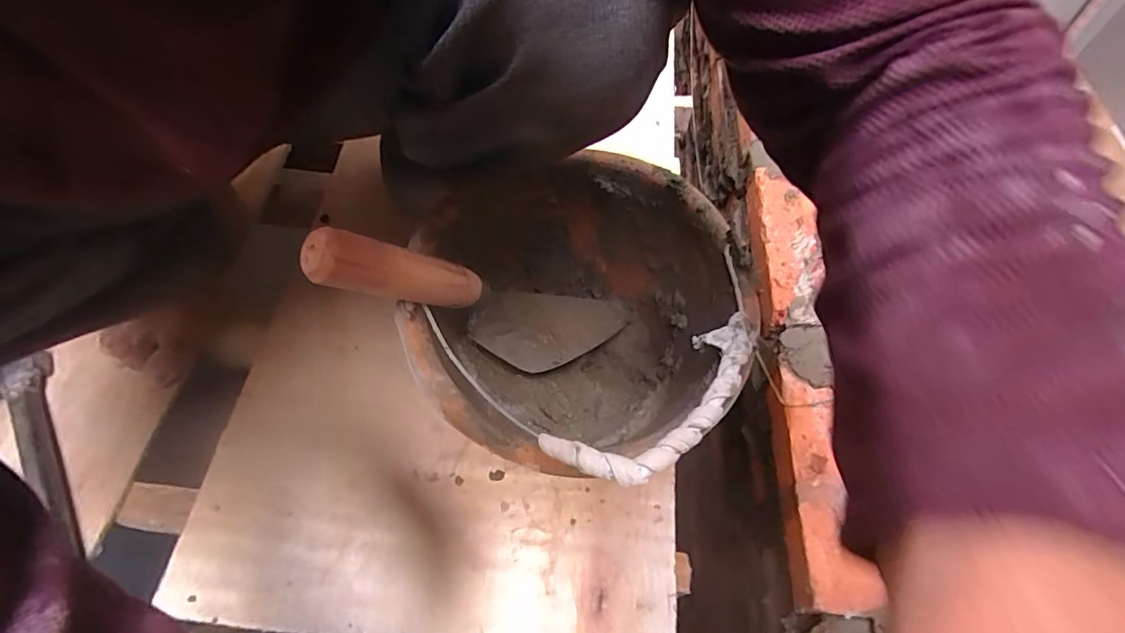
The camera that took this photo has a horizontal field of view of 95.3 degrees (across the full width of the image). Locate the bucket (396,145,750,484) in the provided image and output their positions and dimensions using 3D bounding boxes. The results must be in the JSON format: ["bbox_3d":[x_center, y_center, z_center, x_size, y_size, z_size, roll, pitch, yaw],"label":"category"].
[{"bbox_3d":[0.023,0.021,0.419,0.219,0.203,0.242,37,68,21],"label":"bucket"}]

